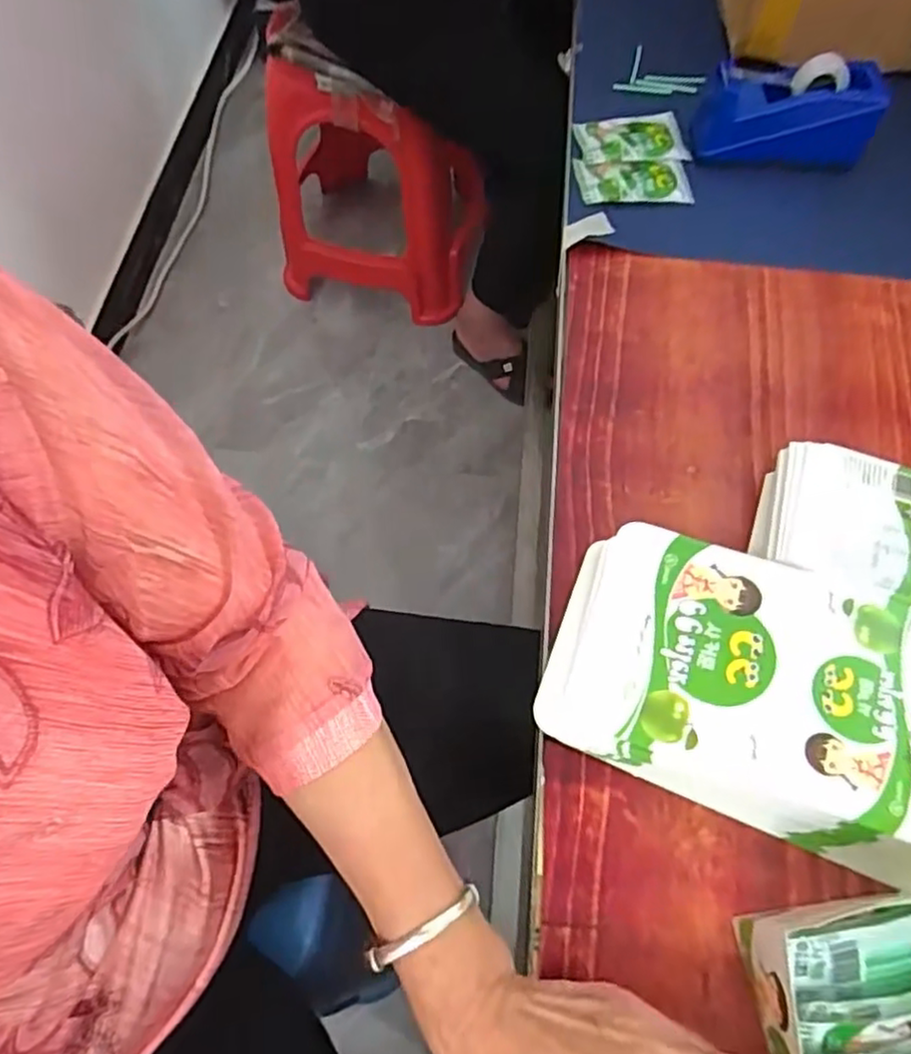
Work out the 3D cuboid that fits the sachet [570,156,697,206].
[{"bbox_3d":[0.165,-0.319,0.627,0.106,0.010,0.051,1,65,-1],"label":"sachet"}]

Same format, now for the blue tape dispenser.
[{"bbox_3d":[0.299,-0.376,0.613,0.150,0.072,0.064,7,65,1],"label":"blue tape dispenser"}]

